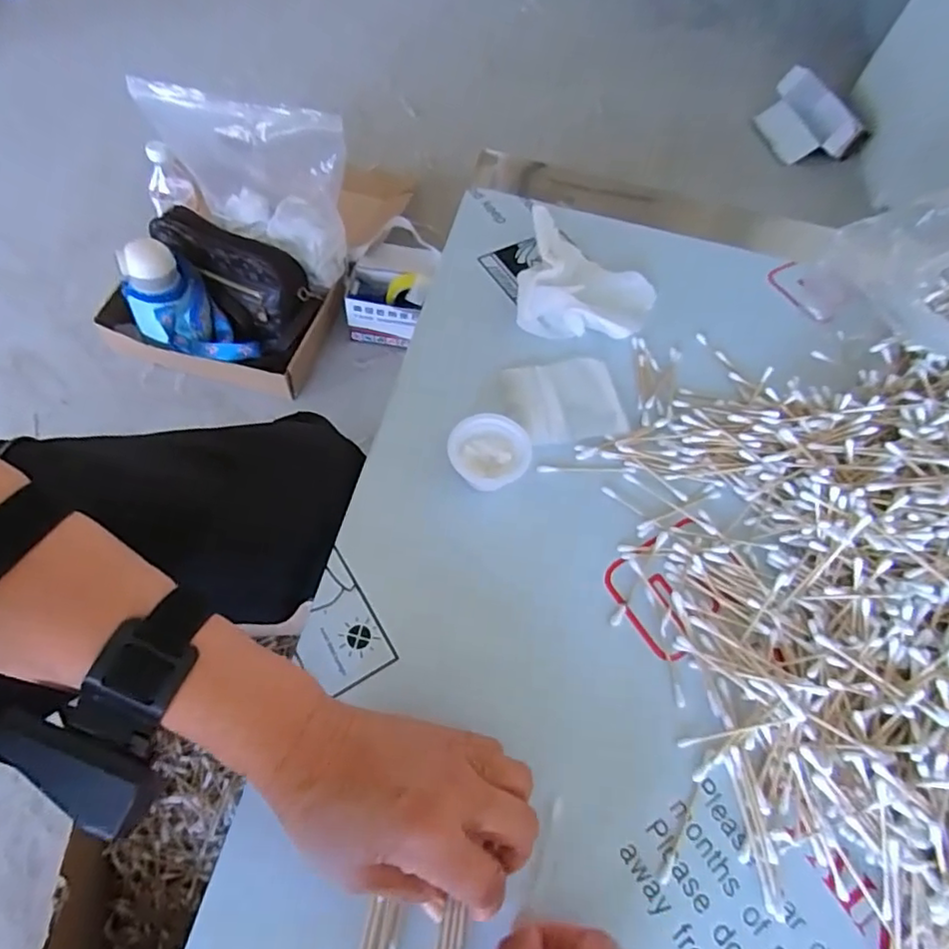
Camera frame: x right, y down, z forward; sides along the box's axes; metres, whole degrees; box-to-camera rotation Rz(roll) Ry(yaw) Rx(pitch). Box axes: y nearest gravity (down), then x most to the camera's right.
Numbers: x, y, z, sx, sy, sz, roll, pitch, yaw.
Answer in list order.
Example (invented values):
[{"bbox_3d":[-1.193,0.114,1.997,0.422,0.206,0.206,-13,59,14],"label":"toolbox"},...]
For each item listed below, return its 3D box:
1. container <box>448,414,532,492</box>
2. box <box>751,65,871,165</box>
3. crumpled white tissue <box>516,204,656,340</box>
[{"bbox_3d":[0.010,-0.012,0.404,0.051,0.032,0.052,2,62,-3],"label":"container"},{"bbox_3d":[0.833,-0.874,1.474,0.076,0.161,0.275,5,53,-39],"label":"box"},{"bbox_3d":[0.097,-0.169,0.495,0.114,0.030,0.135,13,62,4],"label":"crumpled white tissue"}]

